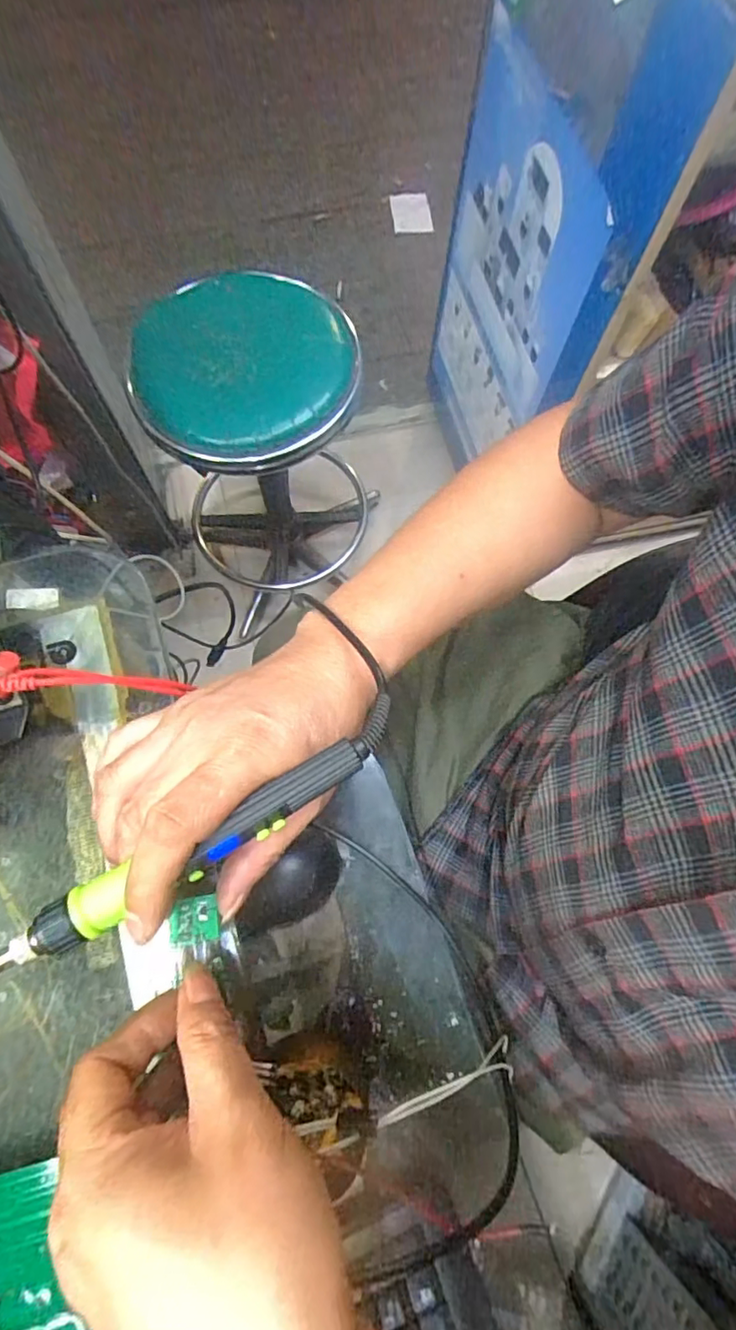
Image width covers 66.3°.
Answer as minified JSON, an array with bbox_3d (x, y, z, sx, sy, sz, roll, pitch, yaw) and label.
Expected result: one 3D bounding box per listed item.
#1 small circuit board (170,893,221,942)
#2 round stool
[{"bbox_3d":[-0.083,0.121,0.270,0.021,0.005,0.020,-6,72,-4],"label":"small circuit board"},{"bbox_3d":[-0.146,-0.357,1.008,0.392,0.551,0.363,1,72,-2],"label":"round stool"}]

